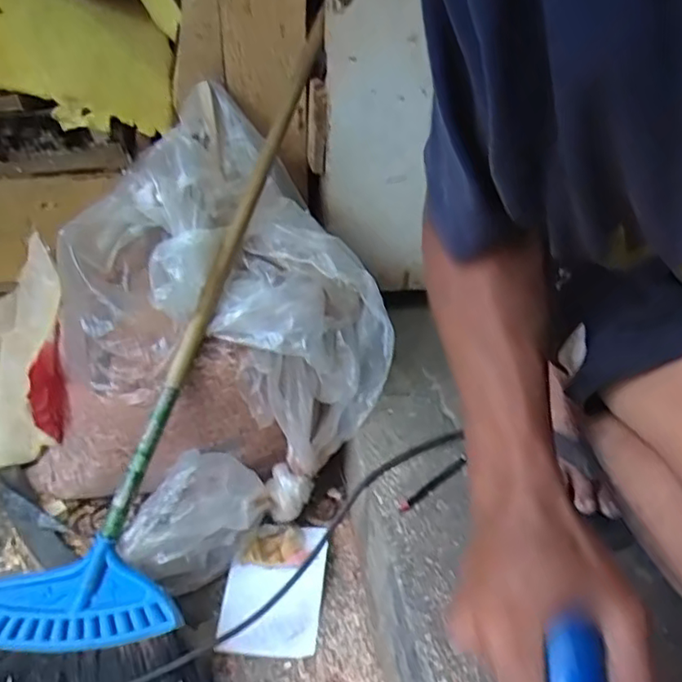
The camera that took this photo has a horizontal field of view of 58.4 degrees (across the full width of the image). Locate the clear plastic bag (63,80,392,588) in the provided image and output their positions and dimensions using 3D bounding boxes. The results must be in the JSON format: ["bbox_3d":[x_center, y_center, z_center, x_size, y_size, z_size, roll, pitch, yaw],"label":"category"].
[{"bbox_3d":[-0.159,-0.010,0.709,0.329,0.392,0.320,-23,44,-37],"label":"clear plastic bag"}]

